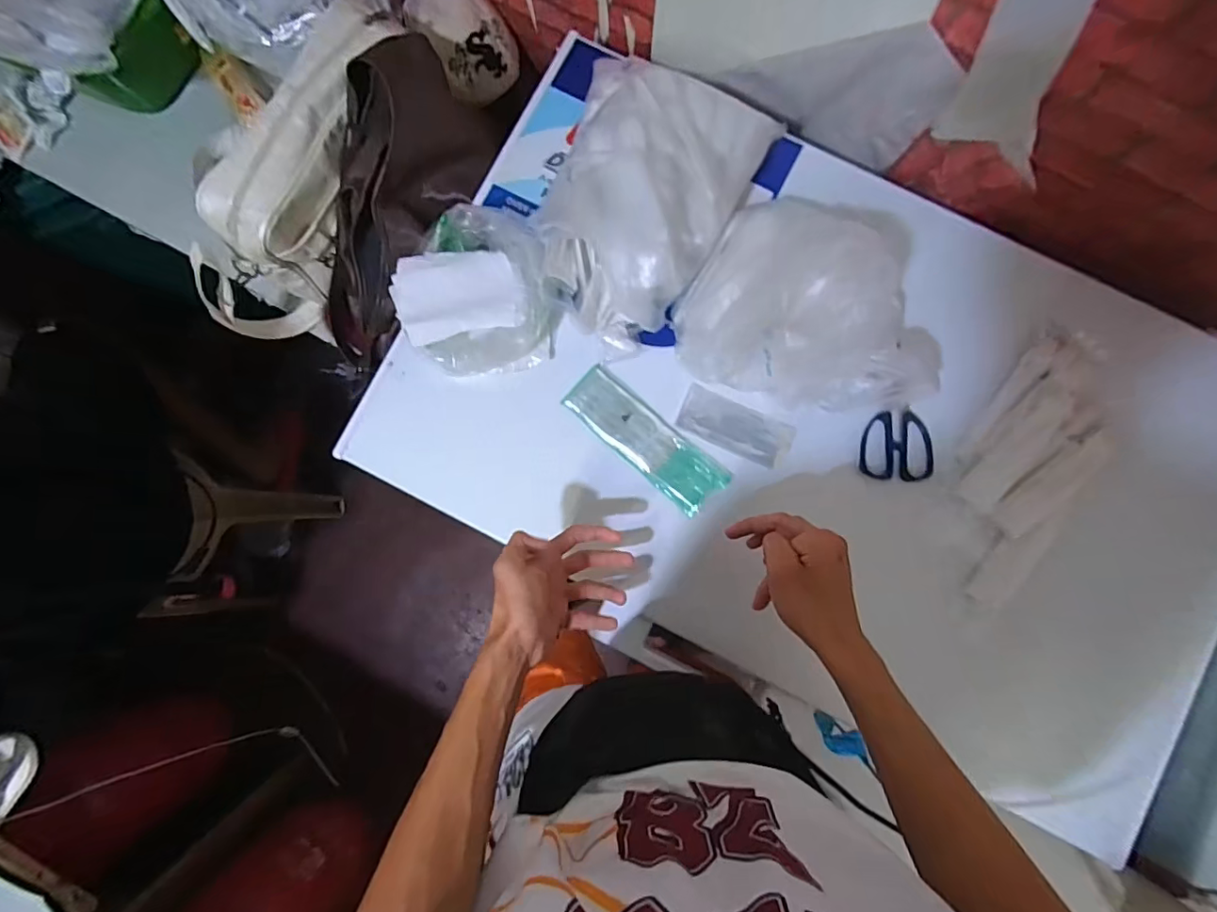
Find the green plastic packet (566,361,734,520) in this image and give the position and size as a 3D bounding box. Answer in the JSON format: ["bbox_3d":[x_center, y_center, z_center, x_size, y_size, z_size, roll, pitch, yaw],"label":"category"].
[{"bbox_3d":[0.041,-0.019,0.586,0.192,0.011,0.061,42,85,4],"label":"green plastic packet"}]

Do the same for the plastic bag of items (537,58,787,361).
[{"bbox_3d":[0.044,-0.262,0.562,0.195,0.098,0.283,18,84,2],"label":"plastic bag of items"}]

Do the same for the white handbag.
[{"bbox_3d":[-0.369,-0.313,0.617,0.121,0.159,0.385,35,118,3],"label":"white handbag"}]

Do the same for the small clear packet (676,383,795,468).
[{"bbox_3d":[0.143,-0.032,0.592,0.126,0.013,0.053,22,84,2],"label":"small clear packet"}]

